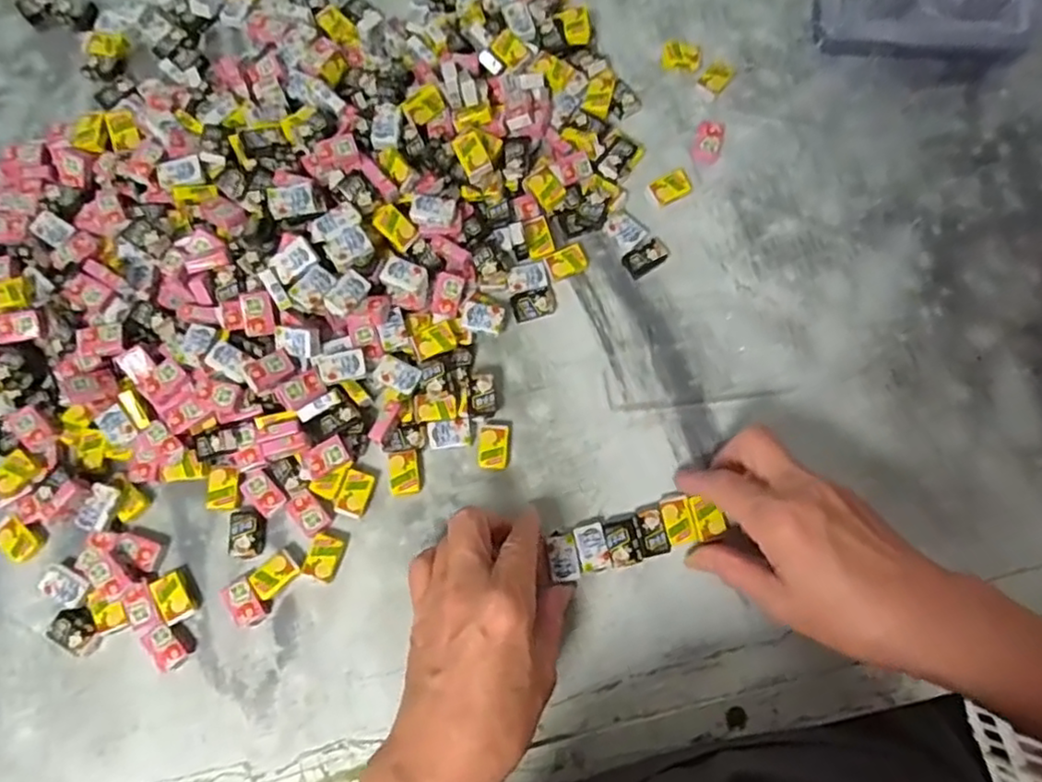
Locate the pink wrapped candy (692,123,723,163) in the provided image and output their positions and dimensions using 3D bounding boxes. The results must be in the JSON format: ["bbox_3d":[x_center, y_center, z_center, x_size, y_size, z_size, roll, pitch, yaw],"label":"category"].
[{"bbox_3d":[0.128,-0.170,0.456,0.018,0.007,0.032,16,75,5],"label":"pink wrapped candy"}]

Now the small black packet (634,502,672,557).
[{"bbox_3d":[0.076,0.081,0.388,0.017,0.005,0.029,-11,75,-2],"label":"small black packet"}]

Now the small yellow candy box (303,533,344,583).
[{"bbox_3d":[-0.114,0.097,0.389,0.018,0.009,0.024,14,75,5],"label":"small yellow candy box"}]

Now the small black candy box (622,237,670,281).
[{"bbox_3d":[0.082,-0.088,0.435,0.031,0.007,0.017,-34,77,-8],"label":"small black candy box"}]

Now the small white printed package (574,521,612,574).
[{"bbox_3d":[0.041,0.091,0.388,0.018,0.008,0.026,-13,75,-3],"label":"small white printed package"}]

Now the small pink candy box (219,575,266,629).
[{"bbox_3d":[-0.159,0.121,0.382,0.018,0.008,0.026,-34,77,-8],"label":"small pink candy box"}]

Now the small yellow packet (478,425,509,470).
[{"bbox_3d":[-0.016,0.034,0.405,0.018,0.008,0.026,1,75,1],"label":"small yellow packet"}]

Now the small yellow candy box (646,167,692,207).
[{"bbox_3d":[0.101,-0.136,0.447,0.029,0.006,0.018,-29,76,-7],"label":"small yellow candy box"}]

